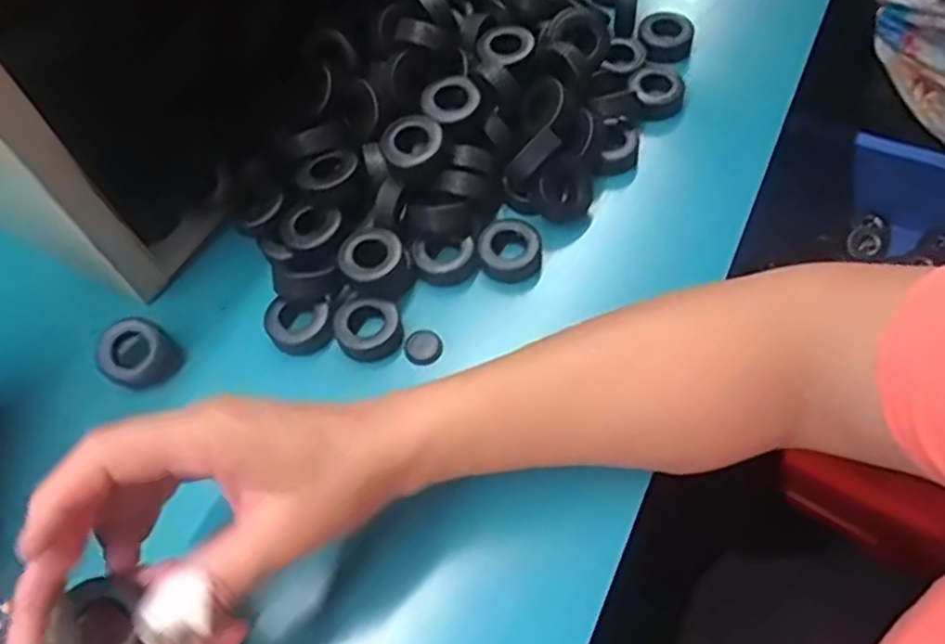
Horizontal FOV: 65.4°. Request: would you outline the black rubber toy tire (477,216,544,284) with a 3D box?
[{"bbox_3d":[0.022,-0.041,0.427,0.036,0.018,0.035,-1,60,1],"label":"black rubber toy tire"}]

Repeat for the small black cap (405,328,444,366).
[{"bbox_3d":[-0.027,0.014,0.406,0.021,0.007,0.021,-1,60,1],"label":"small black cap"}]

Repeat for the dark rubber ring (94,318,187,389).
[{"bbox_3d":[-0.186,0.018,0.409,0.034,0.022,0.037,-1,60,1],"label":"dark rubber ring"}]

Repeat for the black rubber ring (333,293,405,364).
[{"bbox_3d":[-0.058,0.003,0.406,0.037,0.014,0.037,-1,60,1],"label":"black rubber ring"}]

